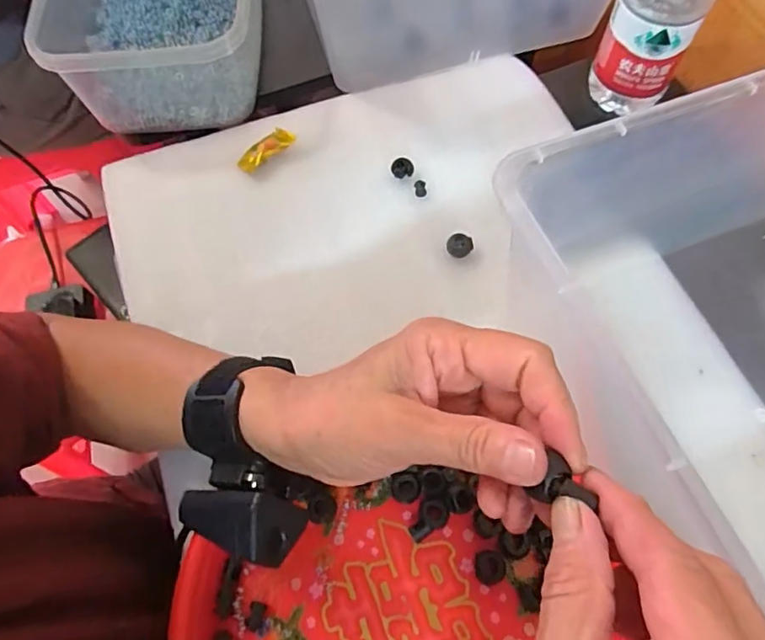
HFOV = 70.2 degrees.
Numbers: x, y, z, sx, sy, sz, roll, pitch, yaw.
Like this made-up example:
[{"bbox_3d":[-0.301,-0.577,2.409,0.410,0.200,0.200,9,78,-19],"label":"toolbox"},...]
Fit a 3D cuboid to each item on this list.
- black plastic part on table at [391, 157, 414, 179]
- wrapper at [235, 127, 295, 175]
[{"bbox_3d":[0.016,-0.120,0.427,0.017,0.010,0.011,-1,64,1],"label":"black plastic part on table"},{"bbox_3d":[-0.096,-0.139,0.442,0.050,0.010,0.017,-32,66,6],"label":"wrapper"}]

